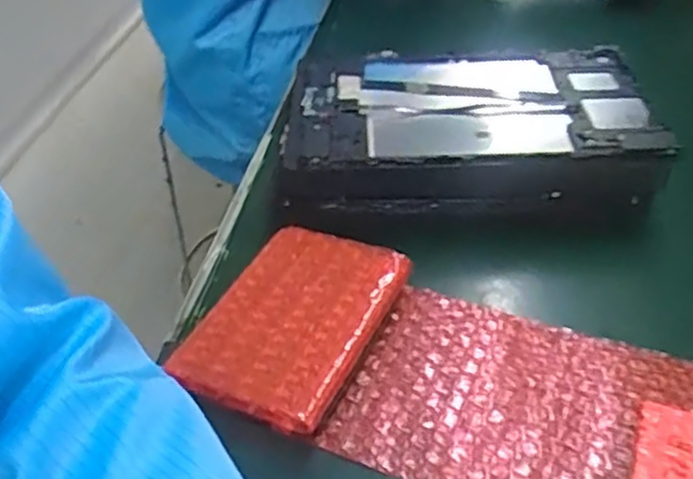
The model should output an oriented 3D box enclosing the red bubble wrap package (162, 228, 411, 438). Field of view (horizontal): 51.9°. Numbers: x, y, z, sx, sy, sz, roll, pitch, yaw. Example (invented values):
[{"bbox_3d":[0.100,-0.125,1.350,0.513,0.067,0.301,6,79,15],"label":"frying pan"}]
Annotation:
[{"bbox_3d":[-0.029,0.042,0.396,0.088,0.022,0.119,19,46,21],"label":"red bubble wrap package"}]

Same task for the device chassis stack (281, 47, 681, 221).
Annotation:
[{"bbox_3d":[0.083,-0.079,0.510,0.249,0.053,0.157,0,43,1],"label":"device chassis stack"}]

